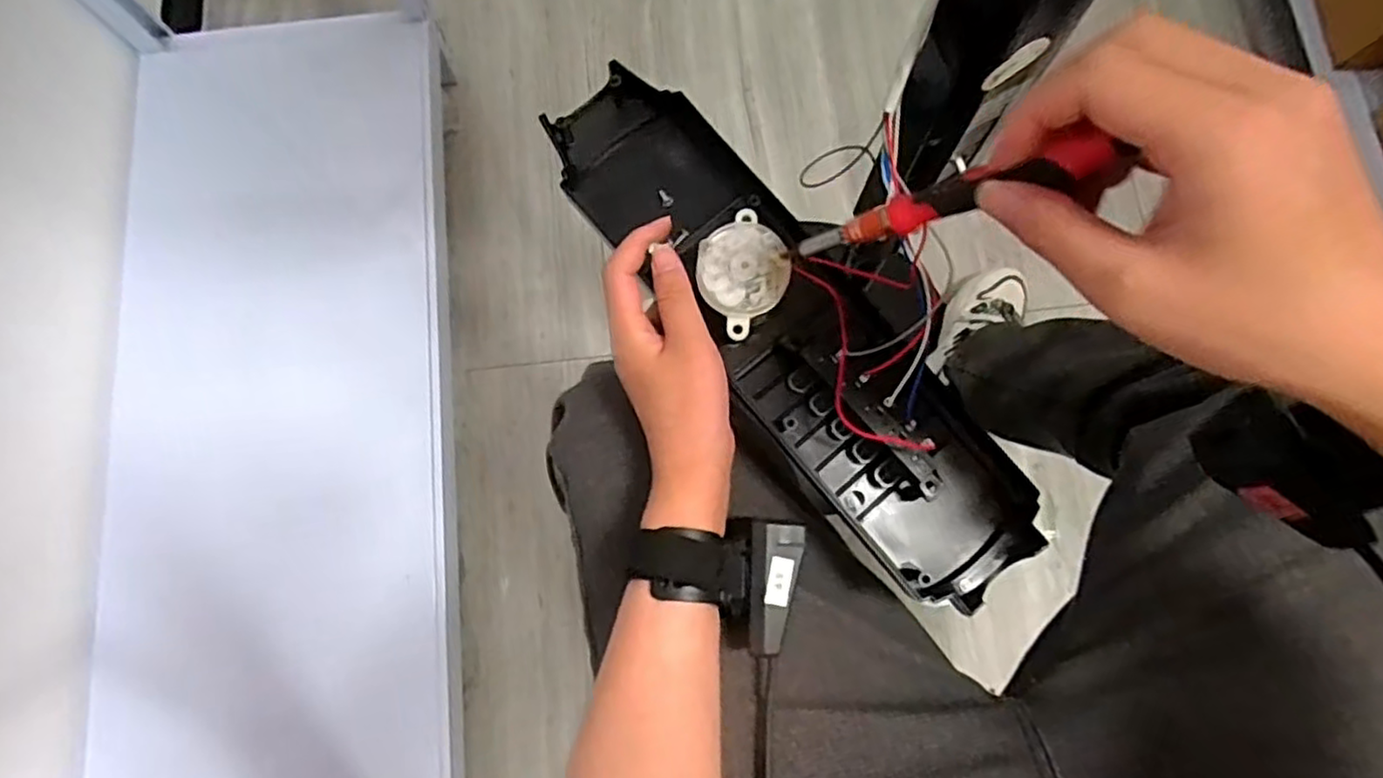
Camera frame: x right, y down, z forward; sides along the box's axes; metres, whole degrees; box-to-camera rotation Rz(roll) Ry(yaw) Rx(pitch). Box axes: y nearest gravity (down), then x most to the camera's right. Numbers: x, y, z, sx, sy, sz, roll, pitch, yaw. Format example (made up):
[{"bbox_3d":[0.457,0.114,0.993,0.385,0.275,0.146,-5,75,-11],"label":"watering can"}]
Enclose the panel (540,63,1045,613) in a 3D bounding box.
[{"bbox_3d":[0.055,-0.039,0.401,0.106,0.055,0.356,-39,85,-6],"label":"panel"}]

